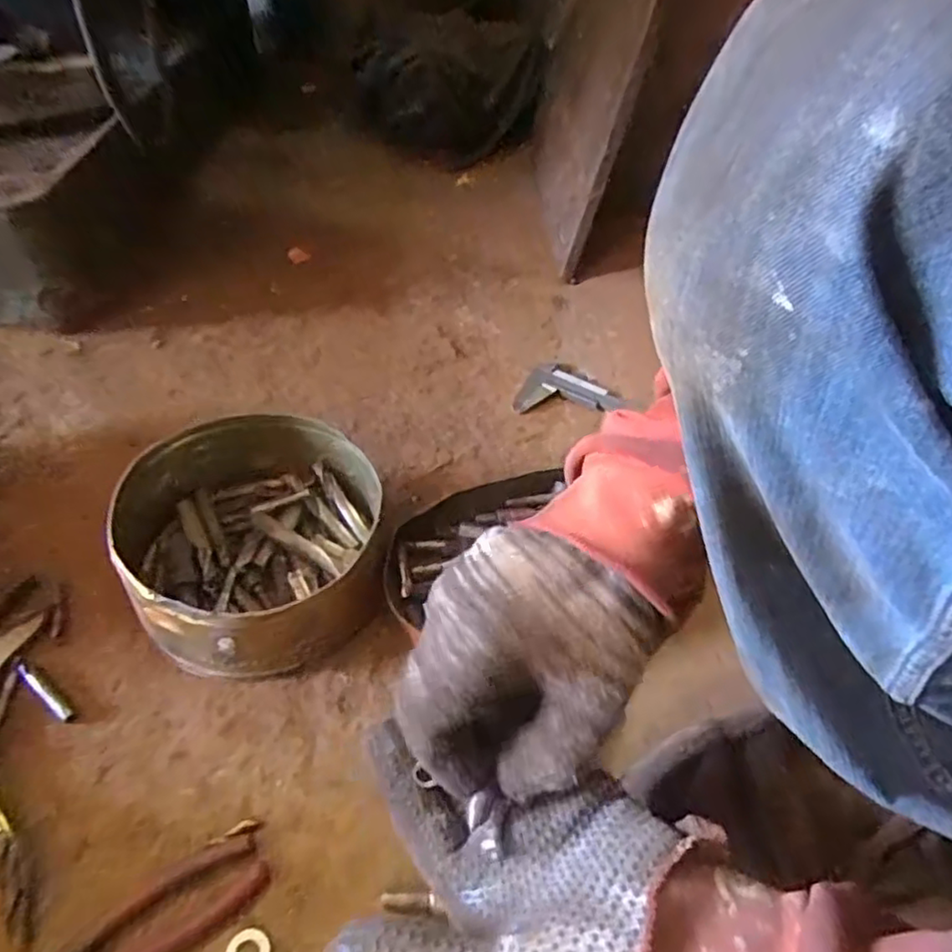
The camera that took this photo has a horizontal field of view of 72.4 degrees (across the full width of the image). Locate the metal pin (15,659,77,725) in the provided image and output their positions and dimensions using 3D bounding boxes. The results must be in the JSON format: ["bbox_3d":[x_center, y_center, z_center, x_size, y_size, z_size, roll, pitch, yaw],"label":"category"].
[{"bbox_3d":[-0.291,0.145,0.437,0.059,0.013,0.009,31,48,19],"label":"metal pin"}]

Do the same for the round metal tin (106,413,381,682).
[{"bbox_3d":[-0.164,0.049,0.503,0.176,0.087,0.195,-4,45,-15],"label":"round metal tin"}]

